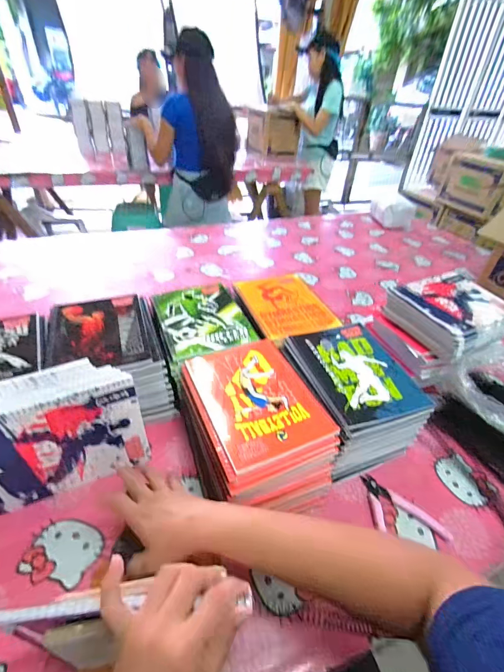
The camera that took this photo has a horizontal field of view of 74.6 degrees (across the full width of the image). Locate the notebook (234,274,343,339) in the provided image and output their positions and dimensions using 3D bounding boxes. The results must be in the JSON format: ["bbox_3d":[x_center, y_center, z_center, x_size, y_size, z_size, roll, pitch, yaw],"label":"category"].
[{"bbox_3d":[0.058,-0.071,0.671,0.153,0.014,0.213,-11,40,-19],"label":"notebook"}]

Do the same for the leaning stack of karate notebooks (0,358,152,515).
[{"bbox_3d":[-0.280,0.133,0.446,0.247,0.148,0.091,-13,41,-22],"label":"leaning stack of karate notebooks"}]

